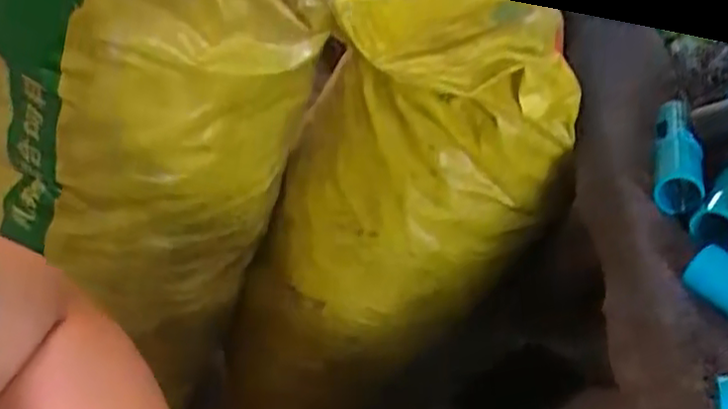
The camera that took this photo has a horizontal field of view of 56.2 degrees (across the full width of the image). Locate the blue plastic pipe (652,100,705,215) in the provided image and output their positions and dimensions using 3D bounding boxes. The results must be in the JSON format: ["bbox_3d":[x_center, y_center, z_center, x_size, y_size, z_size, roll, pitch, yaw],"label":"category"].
[{"bbox_3d":[0.217,-0.034,0.476,0.030,0.027,0.116,15,39,10],"label":"blue plastic pipe"}]

